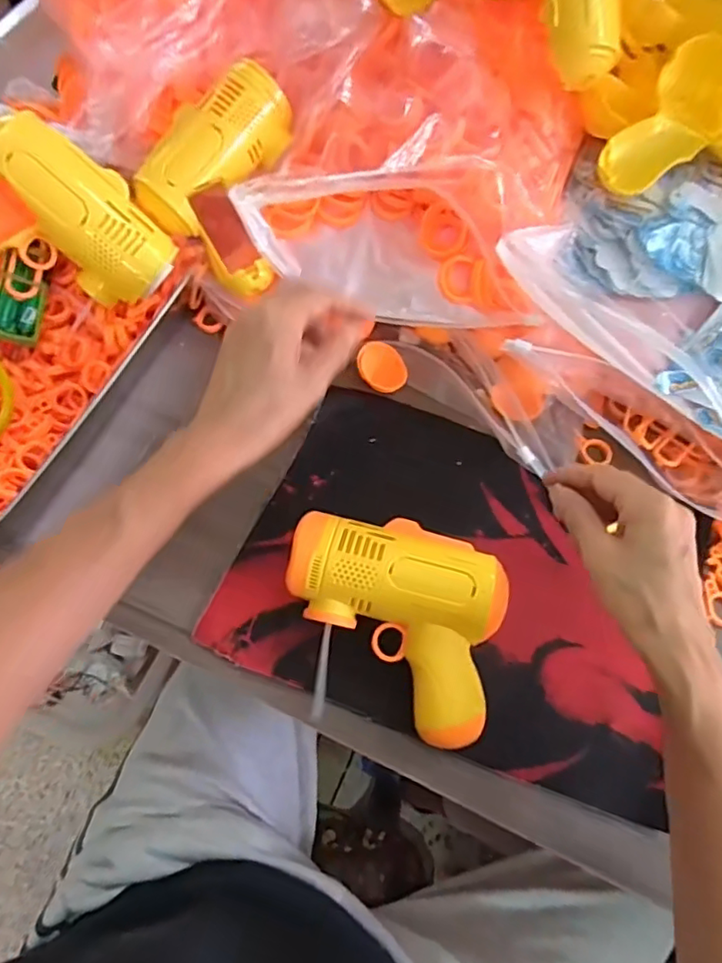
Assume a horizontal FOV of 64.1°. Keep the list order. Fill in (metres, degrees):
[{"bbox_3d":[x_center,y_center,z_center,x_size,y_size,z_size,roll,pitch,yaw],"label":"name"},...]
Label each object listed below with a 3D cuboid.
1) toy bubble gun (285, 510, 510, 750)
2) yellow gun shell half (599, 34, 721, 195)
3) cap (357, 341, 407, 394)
[{"bbox_3d":[0.018,0.091,0.372,0.135,0.058,0.123,13,66,3],"label":"toy bubble gun"},{"bbox_3d":[0.255,-0.240,0.402,0.129,0.049,0.118,35,69,12],"label":"yellow gun shell half"},{"bbox_3d":[0.017,-0.095,0.479,0.036,0.005,0.046,-35,84,-6],"label":"cap"}]

